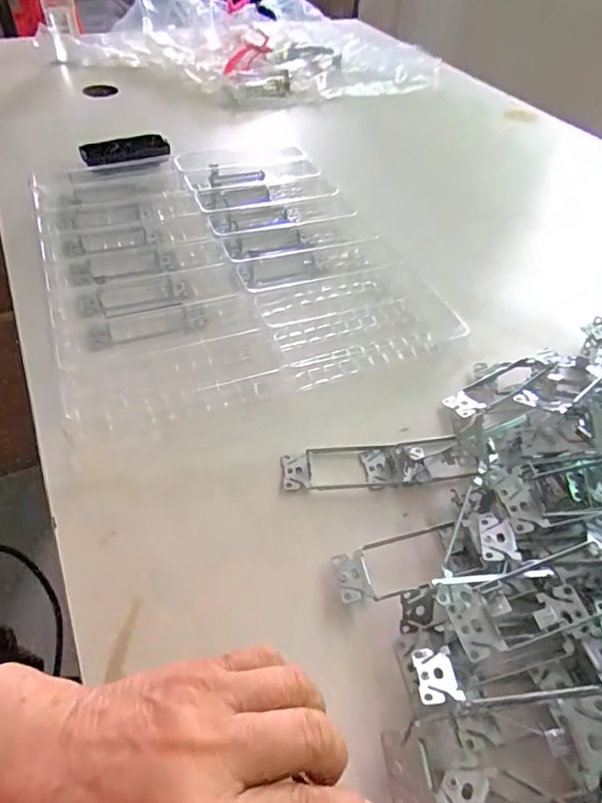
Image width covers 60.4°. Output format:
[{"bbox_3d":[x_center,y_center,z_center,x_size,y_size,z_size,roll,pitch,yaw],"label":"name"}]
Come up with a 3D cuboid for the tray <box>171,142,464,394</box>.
[{"bbox_3d":[0.000,-0.185,0.572,0.182,0.030,0.409,-16,51,-17],"label":"tray"}]

